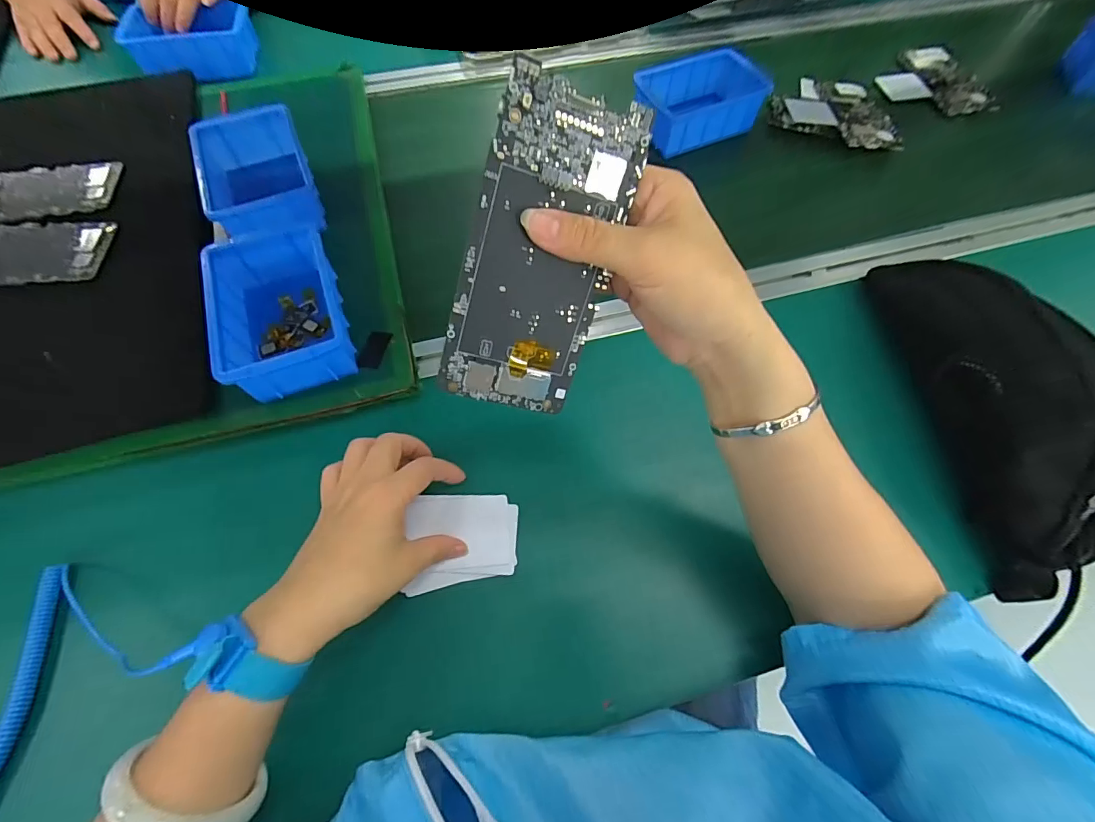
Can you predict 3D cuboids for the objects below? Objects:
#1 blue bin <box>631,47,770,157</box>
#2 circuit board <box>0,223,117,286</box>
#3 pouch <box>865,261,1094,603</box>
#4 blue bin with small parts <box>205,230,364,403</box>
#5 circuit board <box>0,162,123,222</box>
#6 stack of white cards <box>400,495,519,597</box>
[{"bbox_3d":[0.184,-0.387,0.569,0.149,0.045,0.104,-22,66,-12],"label":"blue bin"},{"bbox_3d":[-0.500,-0.152,0.438,0.146,0.008,0.073,-3,64,-3],"label":"circuit board"},{"bbox_3d":[0.398,-0.011,0.381,0.134,0.102,0.288,-3,64,-3],"label":"pouch"},{"bbox_3d":[-0.231,-0.085,0.404,0.093,0.061,0.148,-19,66,-10],"label":"blue bin with small parts"},{"bbox_3d":[-0.527,-0.226,0.475,0.149,0.010,0.083,-7,62,-6],"label":"circuit board"},{"bbox_3d":[-0.065,0.100,0.365,0.084,0.008,0.070,-7,65,-5],"label":"stack of white cards"}]

